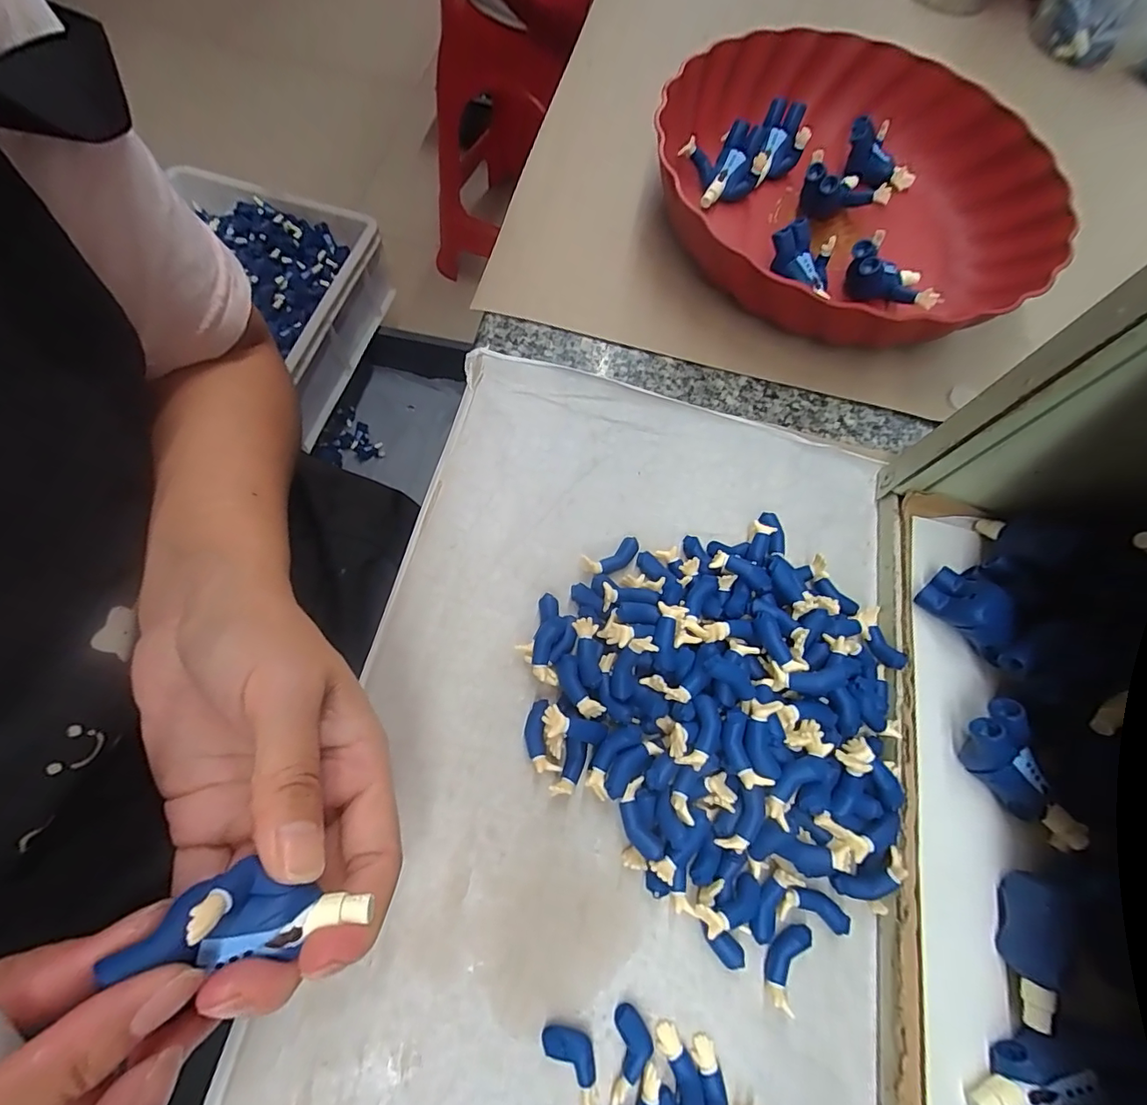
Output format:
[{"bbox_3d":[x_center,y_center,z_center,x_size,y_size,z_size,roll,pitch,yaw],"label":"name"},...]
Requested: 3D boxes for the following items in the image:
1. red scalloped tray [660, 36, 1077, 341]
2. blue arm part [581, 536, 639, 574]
[{"bbox_3d":[0.169,-0.228,0.317,0.246,0.062,0.242,-28,72,-12],"label":"red scalloped tray"},{"bbox_3d":[0.019,0.002,0.243,0.028,0.006,0.011,-25,71,-11],"label":"blue arm part"}]

